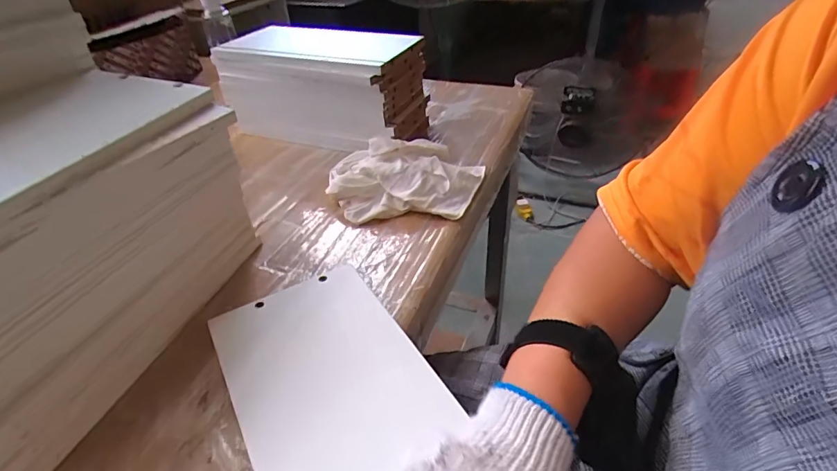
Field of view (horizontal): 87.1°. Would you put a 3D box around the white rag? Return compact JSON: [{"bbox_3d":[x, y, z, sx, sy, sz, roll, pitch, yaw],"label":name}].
[{"bbox_3d":[-0.013,-0.076,0.566,0.202,0.058,0.129,-8,37,-3],"label":"white rag"}]

